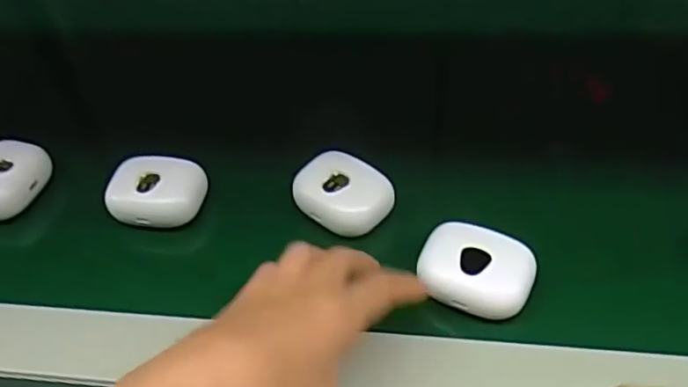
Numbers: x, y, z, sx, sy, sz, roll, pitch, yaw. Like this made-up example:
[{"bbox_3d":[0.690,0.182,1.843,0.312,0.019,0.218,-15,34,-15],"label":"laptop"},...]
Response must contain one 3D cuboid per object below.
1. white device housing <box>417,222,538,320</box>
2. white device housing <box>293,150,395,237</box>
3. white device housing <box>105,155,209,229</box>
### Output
[{"bbox_3d":[0.070,0.040,0.325,0.058,0.017,0.043,15,50,20],"label":"white device housing"},{"bbox_3d":[-0.001,-0.001,0.373,0.053,0.021,0.045,33,57,32],"label":"white device housing"},{"bbox_3d":[-0.119,-0.001,0.387,0.053,0.023,0.044,6,47,12],"label":"white device housing"}]

